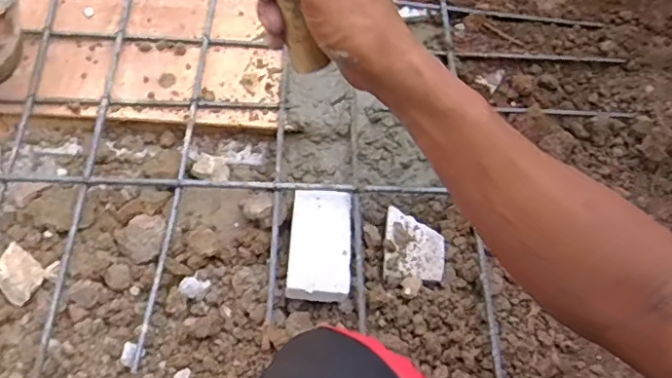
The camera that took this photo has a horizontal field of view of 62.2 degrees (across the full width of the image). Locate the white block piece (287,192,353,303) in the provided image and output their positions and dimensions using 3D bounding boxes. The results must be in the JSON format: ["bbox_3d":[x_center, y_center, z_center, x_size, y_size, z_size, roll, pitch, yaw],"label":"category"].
[{"bbox_3d":[-0.025,0.089,0.919,0.104,0.044,0.192,4,64,-1],"label":"white block piece"}]

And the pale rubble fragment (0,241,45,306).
[{"bbox_3d":[-0.509,0.135,0.889,0.083,0.022,0.066,51,59,-12],"label":"pale rubble fragment"}]

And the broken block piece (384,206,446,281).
[{"bbox_3d":[0.134,0.092,0.940,0.097,0.028,0.122,5,64,-1],"label":"broken block piece"}]

